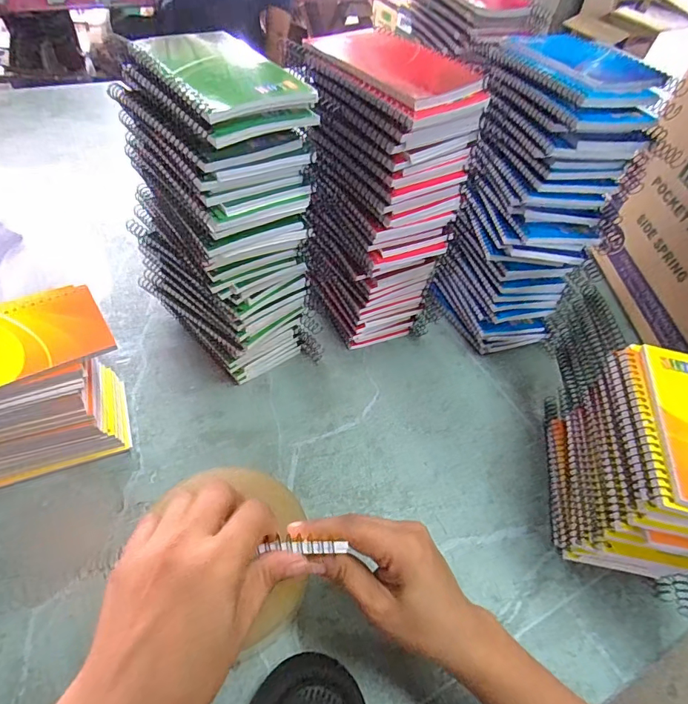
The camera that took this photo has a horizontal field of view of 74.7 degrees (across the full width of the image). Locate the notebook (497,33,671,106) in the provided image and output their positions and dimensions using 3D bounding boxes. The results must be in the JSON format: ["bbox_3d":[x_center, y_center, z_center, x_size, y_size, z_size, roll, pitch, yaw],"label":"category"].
[{"bbox_3d":[0.204,-0.263,0.408,0.114,0.015,0.157,-11,53,-16],"label":"notebook"}]

